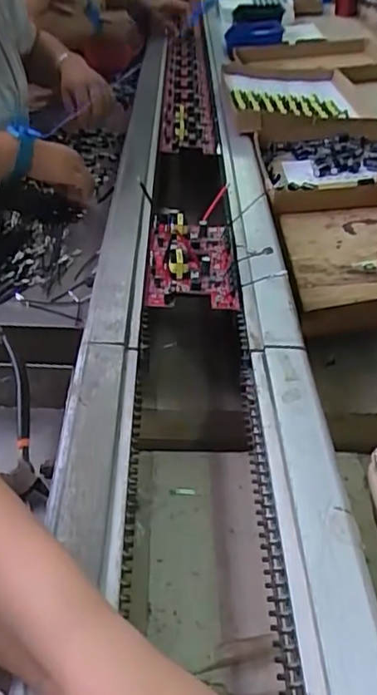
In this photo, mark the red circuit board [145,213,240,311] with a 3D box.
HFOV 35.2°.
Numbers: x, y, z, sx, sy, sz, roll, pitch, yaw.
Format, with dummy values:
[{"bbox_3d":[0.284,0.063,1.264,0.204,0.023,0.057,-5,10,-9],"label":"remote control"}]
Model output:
[{"bbox_3d":[0.002,-0.103,0.654,0.090,0.032,0.181,-5,39,2],"label":"red circuit board"}]

